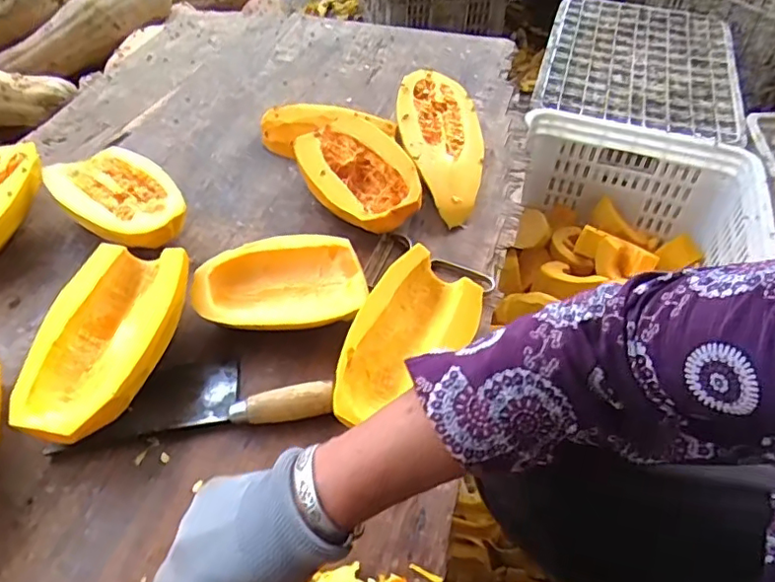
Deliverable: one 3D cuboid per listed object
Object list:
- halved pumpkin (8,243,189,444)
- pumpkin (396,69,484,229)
[{"bbox_3d":[-0.271,0.052,0.566,0.135,0.073,0.217,4,50,1],"label":"halved pumpkin"},{"bbox_3d":[0.073,-0.203,0.792,0.120,0.062,0.268,3,50,0],"label":"pumpkin"}]

